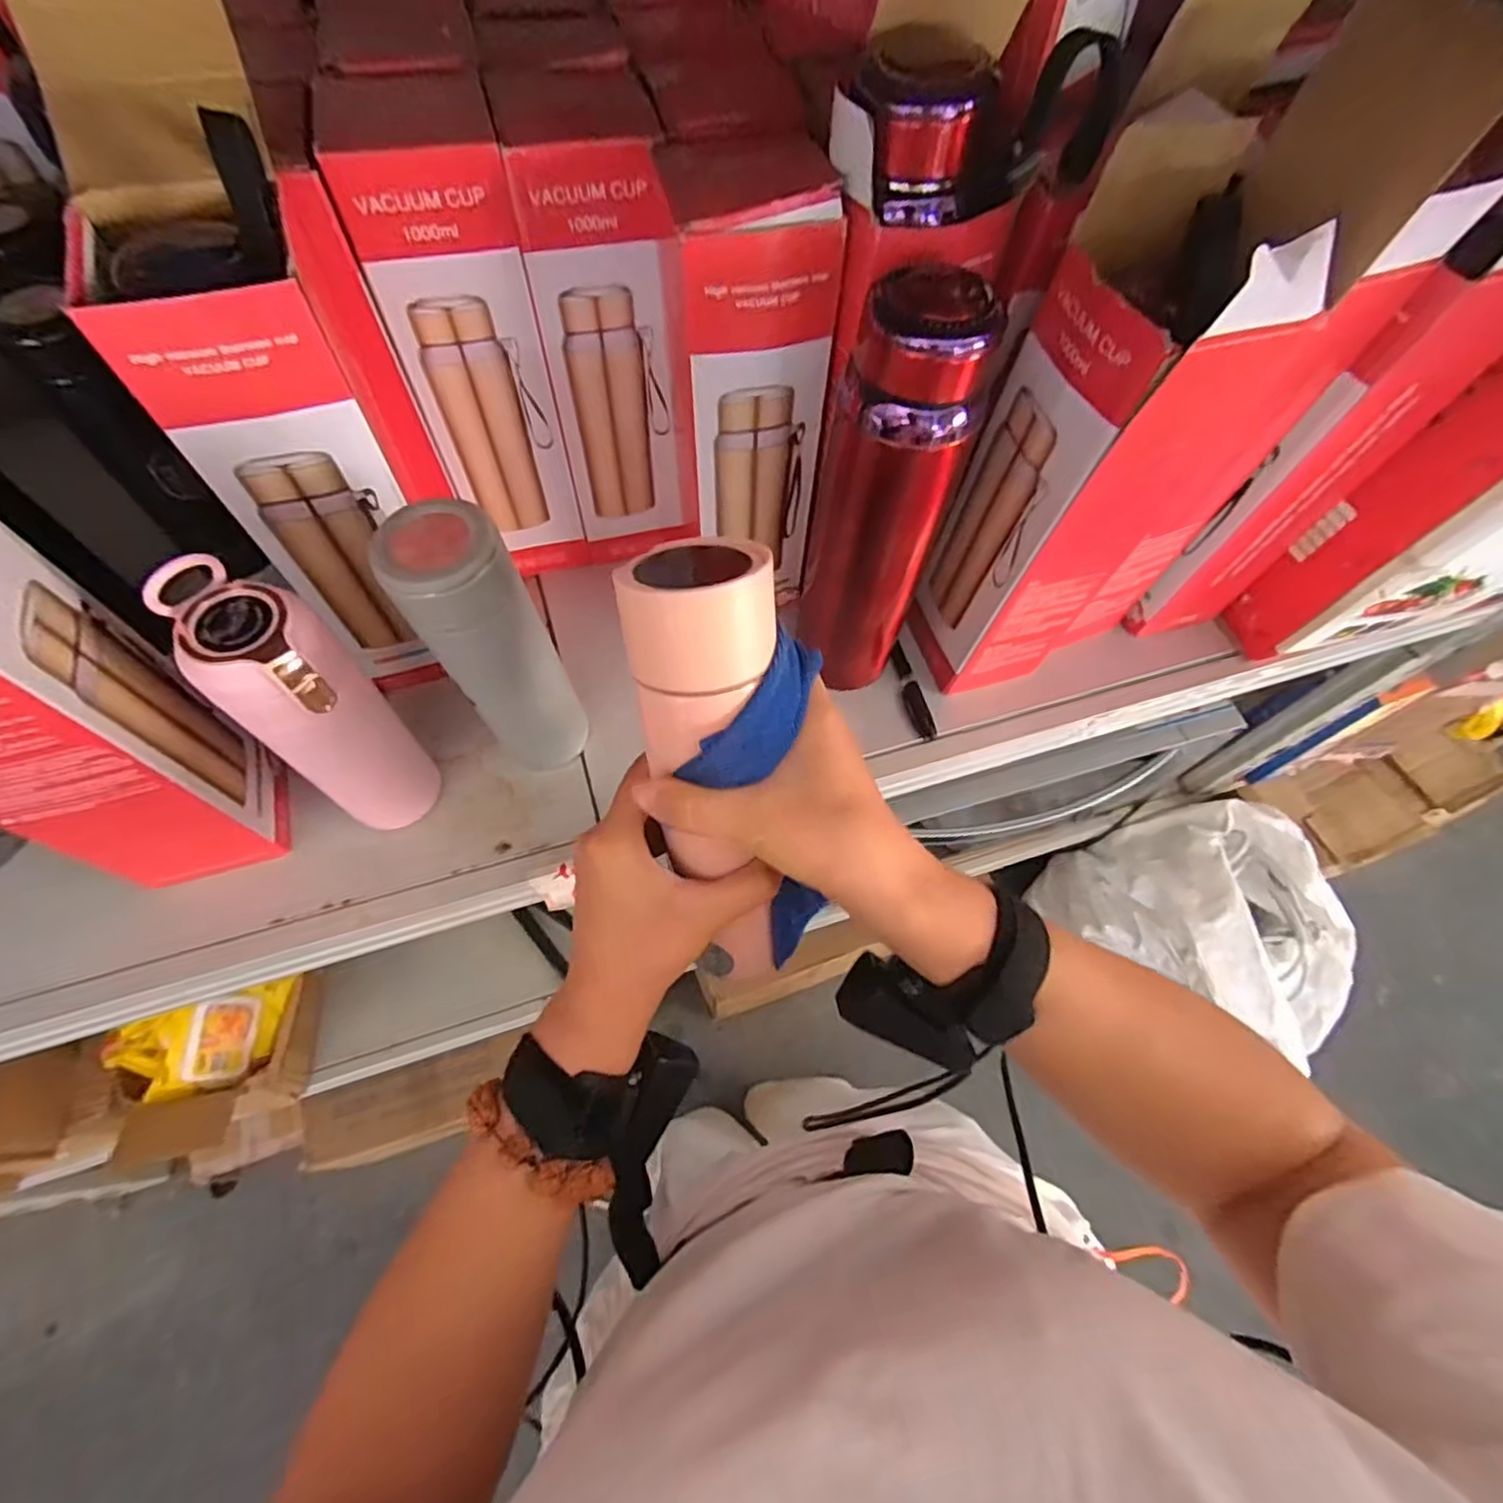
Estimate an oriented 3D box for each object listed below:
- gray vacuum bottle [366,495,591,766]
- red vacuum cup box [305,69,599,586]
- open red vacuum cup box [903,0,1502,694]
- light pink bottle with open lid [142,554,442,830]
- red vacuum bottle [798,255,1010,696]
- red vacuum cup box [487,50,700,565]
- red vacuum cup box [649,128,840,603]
[{"bbox_3d":[-0.156,-0.059,0.414,0.065,0.195,0.057,-31,68,-17],"label":"gray vacuum bottle"},{"bbox_3d":[-0.189,-0.264,0.469,0.090,0.300,0.088,-14,65,-10],"label":"red vacuum cup box"},{"bbox_3d":[0.205,-0.185,0.409,0.100,0.373,0.105,-15,65,-11],"label":"open red vacuum cup box"},{"bbox_3d":[-0.253,-0.017,0.401,0.076,0.202,0.066,38,67,15],"label":"light pink bottle with open lid"},{"bbox_3d":[0.079,-0.146,0.432,0.067,0.287,0.069,-38,71,-20],"label":"red vacuum bottle"},{"bbox_3d":[-0.100,-0.283,0.480,0.088,0.284,0.083,-10,64,-8],"label":"red vacuum cup box"},{"bbox_3d":[0.000,-0.223,0.438,0.091,0.277,0.072,-5,63,-6],"label":"red vacuum cup box"}]

